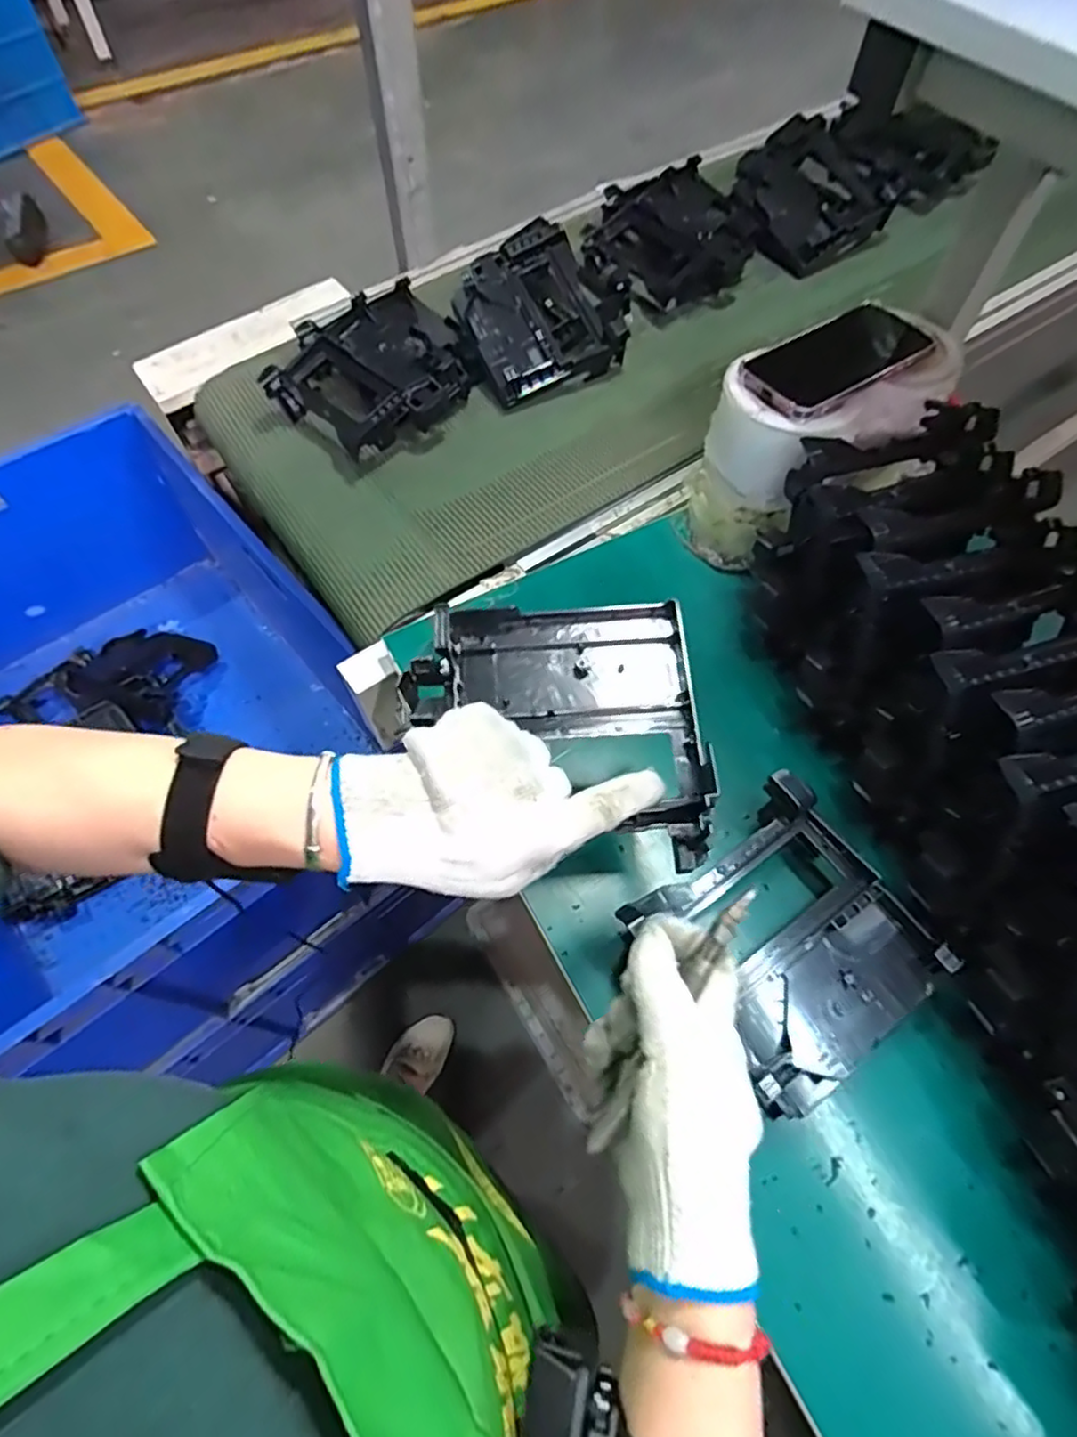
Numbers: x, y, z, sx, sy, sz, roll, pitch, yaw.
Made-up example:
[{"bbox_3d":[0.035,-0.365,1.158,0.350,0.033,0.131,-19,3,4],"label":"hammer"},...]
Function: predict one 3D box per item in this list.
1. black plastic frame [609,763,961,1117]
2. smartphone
[{"bbox_3d":[0.167,0.144,0.448,0.152,0.040,0.160,-33,66,-17],"label":"black plastic frame"},{"bbox_3d":[0.252,-0.304,0.566,0.164,0.013,0.082,-32,66,-17],"label":"smartphone"}]

